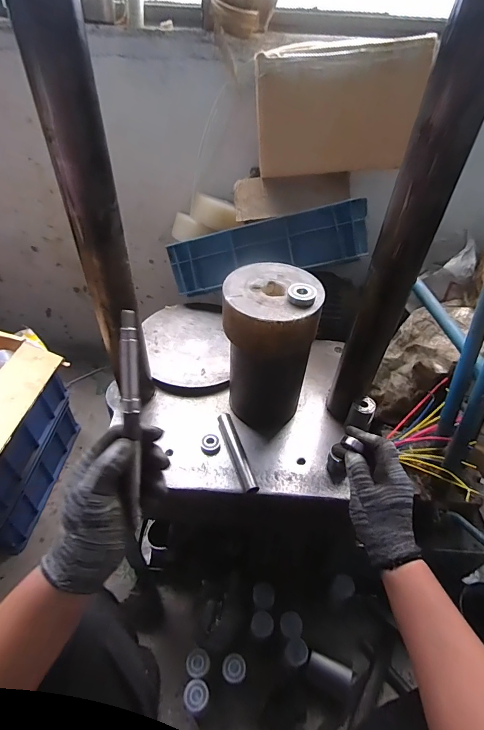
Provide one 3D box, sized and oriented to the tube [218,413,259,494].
[{"bbox_3d":[-0.009,0.147,0.637,0.023,0.025,0.152,-12,47,-15],"label":"tube"}]

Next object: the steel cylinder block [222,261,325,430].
[{"bbox_3d":[0.043,-0.020,0.636,0.135,0.267,0.134,10,45,6],"label":"steel cylinder block"}]

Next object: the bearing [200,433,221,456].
[{"bbox_3d":[-0.054,0.137,0.651,0.034,0.016,0.034,2,45,-2],"label":"bearing"}]

